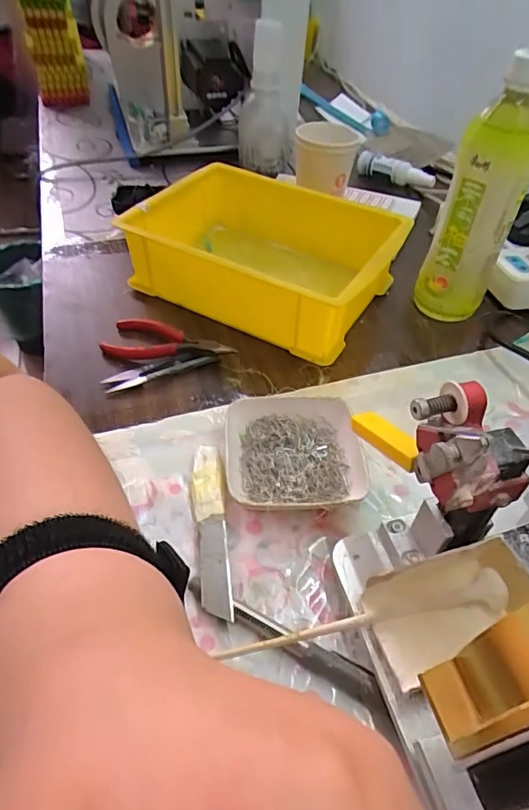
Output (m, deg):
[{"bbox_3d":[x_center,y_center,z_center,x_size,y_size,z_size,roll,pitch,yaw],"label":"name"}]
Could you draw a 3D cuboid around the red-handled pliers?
[{"bbox_3d":[-0.086,-0.061,0.448,0.117,0.019,0.049,4,47,1],"label":"red-handled pliers"}]

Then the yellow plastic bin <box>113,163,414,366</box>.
[{"bbox_3d":[0.003,-0.154,0.506,0.240,0.075,0.187,22,50,18],"label":"yellow plastic bin"}]

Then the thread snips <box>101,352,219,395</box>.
[{"bbox_3d":[-0.090,-0.031,0.429,0.096,0.010,0.020,-17,50,-17],"label":"thread snips"}]

